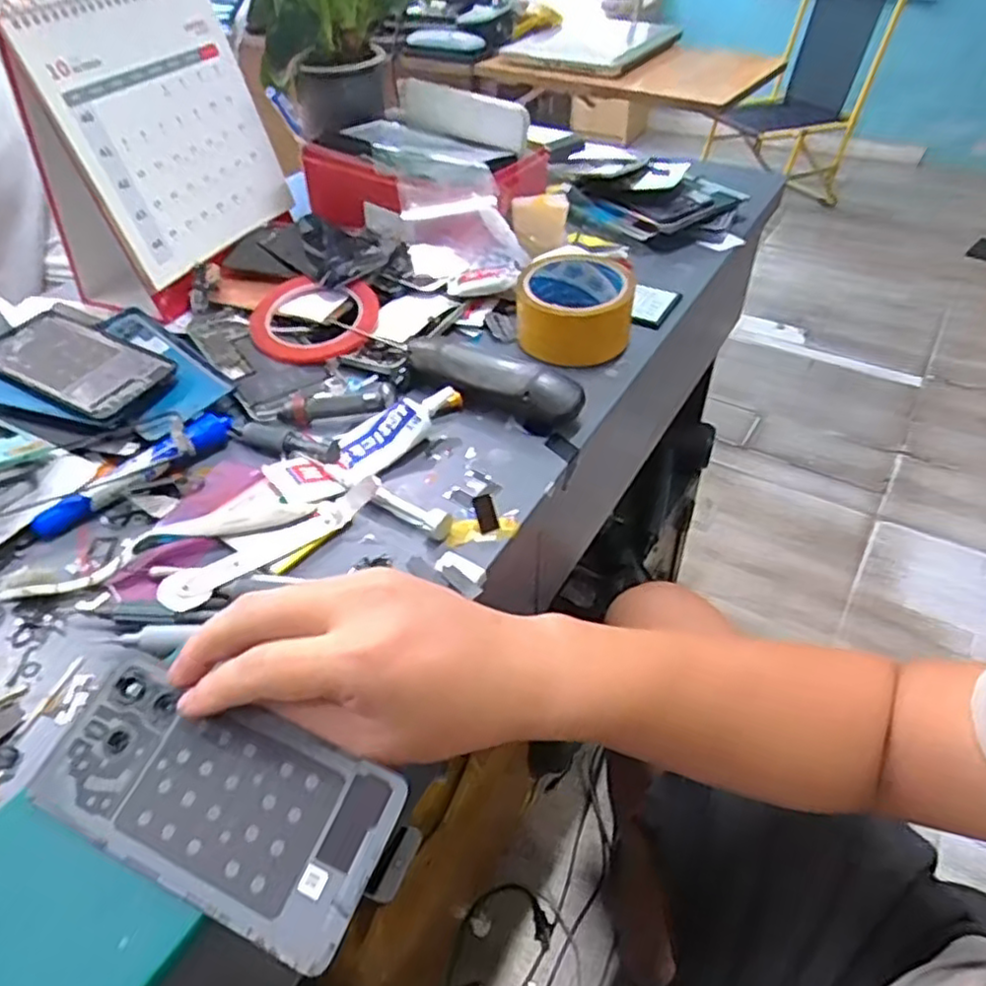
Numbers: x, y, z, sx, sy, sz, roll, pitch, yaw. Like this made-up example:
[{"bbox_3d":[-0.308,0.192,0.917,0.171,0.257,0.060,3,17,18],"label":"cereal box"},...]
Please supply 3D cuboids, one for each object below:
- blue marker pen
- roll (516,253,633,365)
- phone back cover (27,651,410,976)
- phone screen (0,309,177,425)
[{"bbox_3d":[-0.231,-0.014,0.457,0.023,0.021,0.135,29,52,28],"label":"blue marker pen"},{"bbox_3d":[0.065,-0.152,0.571,0.088,0.055,0.088,-1,44,1],"label":"roll"},{"bbox_3d":[-0.120,0.127,0.295,0.156,0.004,0.072,18,63,18],"label":"phone back cover"},{"bbox_3d":[-0.322,-0.101,0.529,0.166,0.014,0.073,21,48,22],"label":"phone screen"}]

